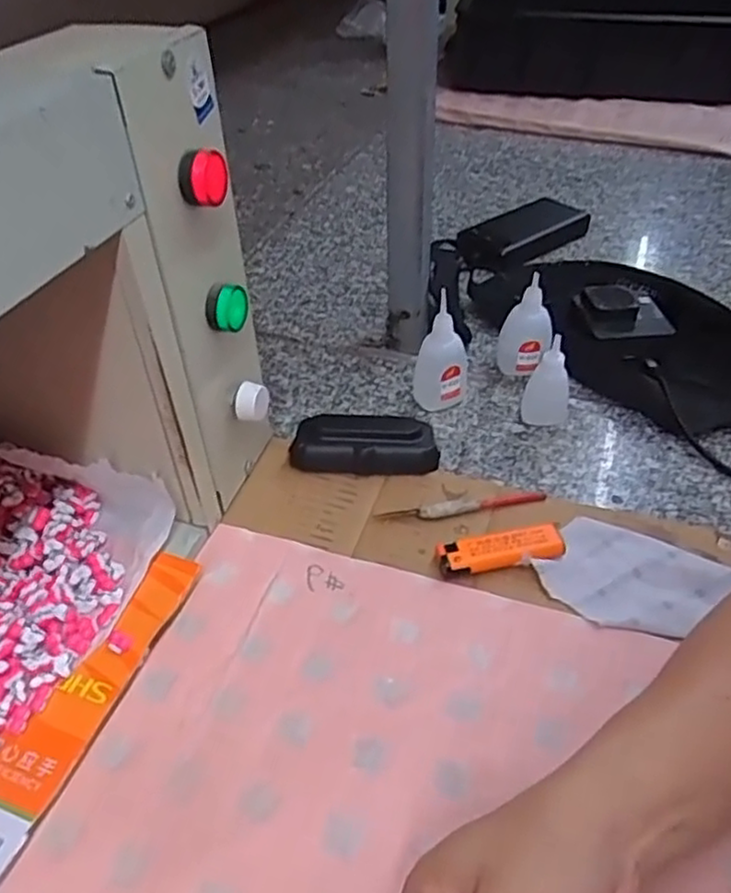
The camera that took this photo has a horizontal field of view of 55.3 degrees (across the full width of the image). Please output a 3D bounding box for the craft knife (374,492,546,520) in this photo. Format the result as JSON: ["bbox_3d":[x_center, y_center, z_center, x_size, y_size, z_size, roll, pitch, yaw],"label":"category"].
[{"bbox_3d":[0.068,0.041,0.486,0.119,0.013,0.016,-7,42,-9],"label":"craft knife"}]

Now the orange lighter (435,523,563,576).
[{"bbox_3d":[0.088,0.067,0.451,0.082,0.015,0.023,-6,42,-9],"label":"orange lighter"}]

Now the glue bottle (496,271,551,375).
[{"bbox_3d":[0.140,-0.105,0.604,0.043,0.089,0.033,10,42,9],"label":"glue bottle"}]

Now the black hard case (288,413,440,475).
[{"bbox_3d":[-0.001,-0.001,0.523,0.106,0.030,0.037,3,42,2],"label":"black hard case"}]

